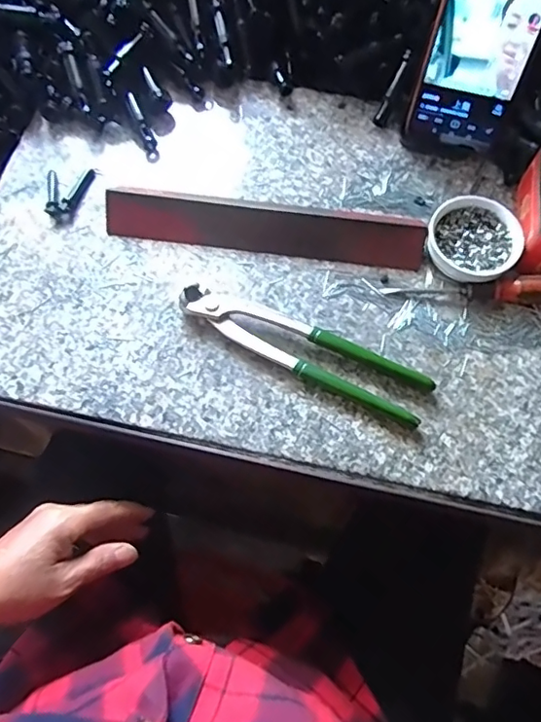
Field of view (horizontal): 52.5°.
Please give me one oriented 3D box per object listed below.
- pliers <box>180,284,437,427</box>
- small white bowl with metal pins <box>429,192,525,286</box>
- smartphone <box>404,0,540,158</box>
[{"bbox_3d":[0.024,-0.011,0.412,0.194,0.021,0.040,25,70,10],"label":"pliers"},{"bbox_3d":[0.163,-0.097,0.442,0.069,0.027,0.074,0,68,0],"label":"small white bowl with metal pins"},{"bbox_3d":[0.162,-0.243,0.421,0.075,0.175,0.013,15,47,4],"label":"smartphone"}]

